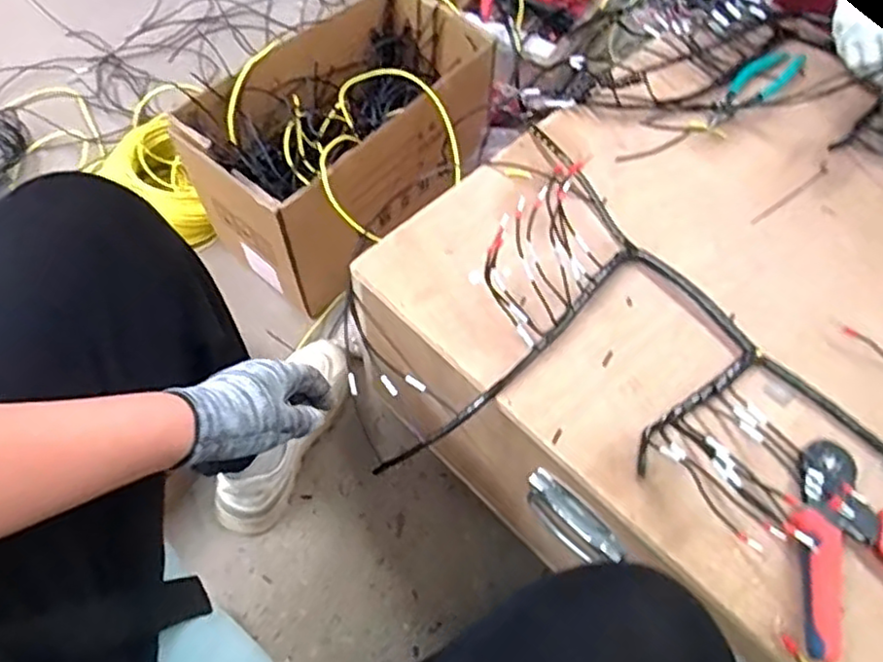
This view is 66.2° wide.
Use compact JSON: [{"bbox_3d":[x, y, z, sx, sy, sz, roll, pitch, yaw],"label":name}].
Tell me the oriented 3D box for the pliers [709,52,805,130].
[{"bbox_3d":[0.361,-0.283,0.777,0.047,0.017,0.184,40,66,19],"label":"pliers"}]

